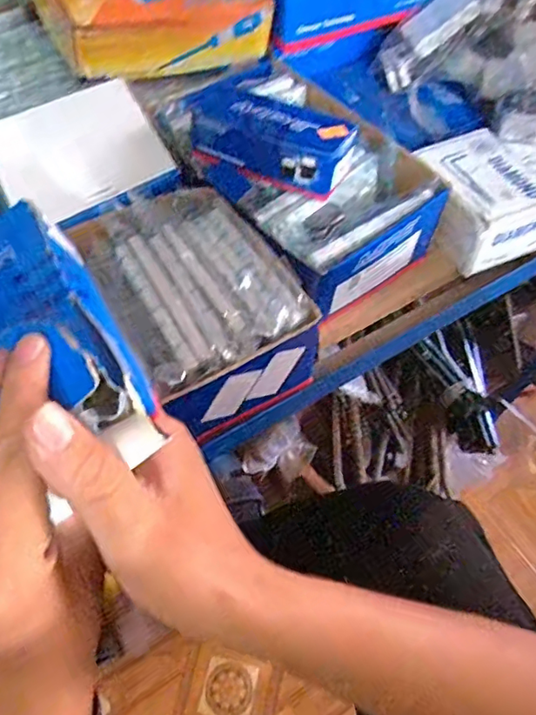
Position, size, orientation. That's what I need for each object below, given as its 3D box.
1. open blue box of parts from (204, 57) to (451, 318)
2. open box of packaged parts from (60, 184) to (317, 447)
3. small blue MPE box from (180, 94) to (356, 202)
[{"bbox_3d":[0.026,-0.146,0.450,0.145,0.062,0.212,-33,65,-19],"label":"open blue box of parts"},{"bbox_3d":[-0.054,-0.036,0.382,0.127,0.054,0.180,-29,64,-18],"label":"open box of packaged parts"},{"bbox_3d":[0.003,-0.166,0.407,0.115,0.038,0.059,27,62,14],"label":"small blue MPE box"}]

